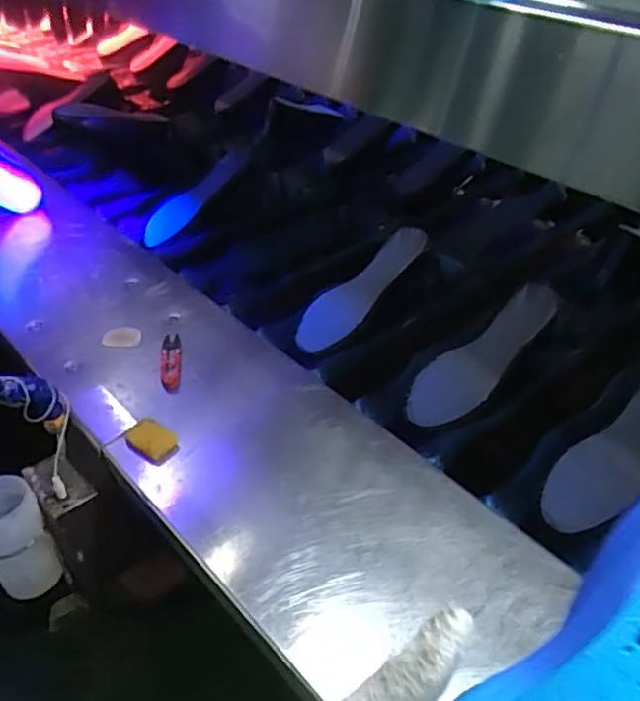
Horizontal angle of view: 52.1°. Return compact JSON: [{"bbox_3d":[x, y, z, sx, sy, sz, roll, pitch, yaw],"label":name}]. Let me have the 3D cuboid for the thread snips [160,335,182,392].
[{"bbox_3d":[-0.179,0.015,0.786,0.023,0.012,0.098,-3,38,-10],"label":"thread snips"}]

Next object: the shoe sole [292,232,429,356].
[{"bbox_3d":[0.058,-0.084,0.899,0.229,0.014,0.071,-44,54,-13],"label":"shoe sole"}]

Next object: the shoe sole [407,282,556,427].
[{"bbox_3d":[0.200,0.005,0.784,0.231,0.024,0.070,-41,52,-11],"label":"shoe sole"}]

